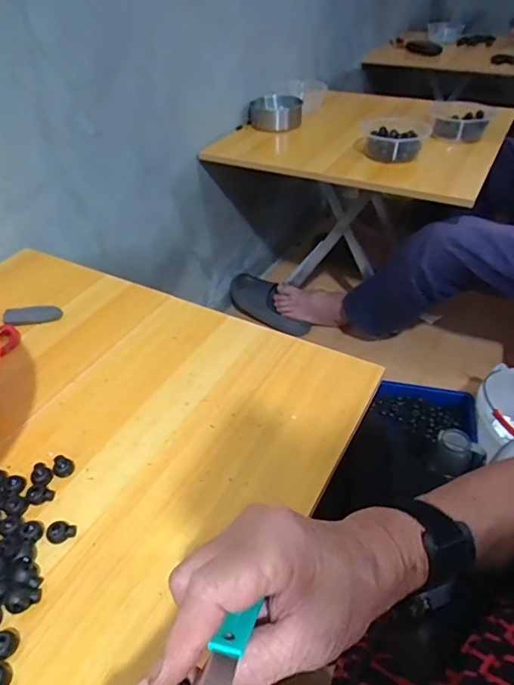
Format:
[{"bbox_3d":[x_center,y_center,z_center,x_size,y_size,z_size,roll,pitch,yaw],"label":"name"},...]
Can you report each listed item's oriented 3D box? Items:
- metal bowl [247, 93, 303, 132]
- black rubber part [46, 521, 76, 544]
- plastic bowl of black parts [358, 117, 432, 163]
[{"bbox_3d":[0.043,-0.601,1.239,0.147,0.062,0.126,1,41,3],"label":"metal bowl"},{"bbox_3d":[-0.163,0.157,0.396,0.022,0.008,0.016,2,42,4],"label":"black rubber part"},{"bbox_3d":[0.289,-0.443,1.032,0.149,0.061,0.149,15,44,18],"label":"plastic bowl of black parts"}]

